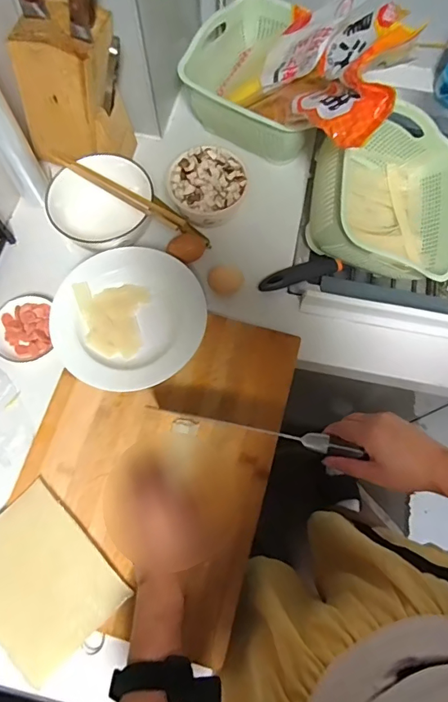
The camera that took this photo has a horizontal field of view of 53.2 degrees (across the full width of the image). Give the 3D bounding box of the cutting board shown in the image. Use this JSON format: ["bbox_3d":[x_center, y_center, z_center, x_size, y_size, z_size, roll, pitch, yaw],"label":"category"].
[{"bbox_3d":[-0.090,0.131,0.577,0.303,0.023,0.392,13,71,5],"label":"cutting board"}]

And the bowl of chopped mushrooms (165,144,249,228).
[{"bbox_3d":[-0.025,-0.244,0.677,0.113,0.065,0.112,0,71,0],"label":"bowl of chopped mushrooms"}]

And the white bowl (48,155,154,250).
[{"bbox_3d":[-0.176,-0.211,0.659,0.147,0.065,0.133,-21,72,-7],"label":"white bowl"}]

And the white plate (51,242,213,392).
[{"bbox_3d":[-0.129,-0.046,0.617,0.203,0.042,0.185,0,71,0],"label":"white plate"}]

